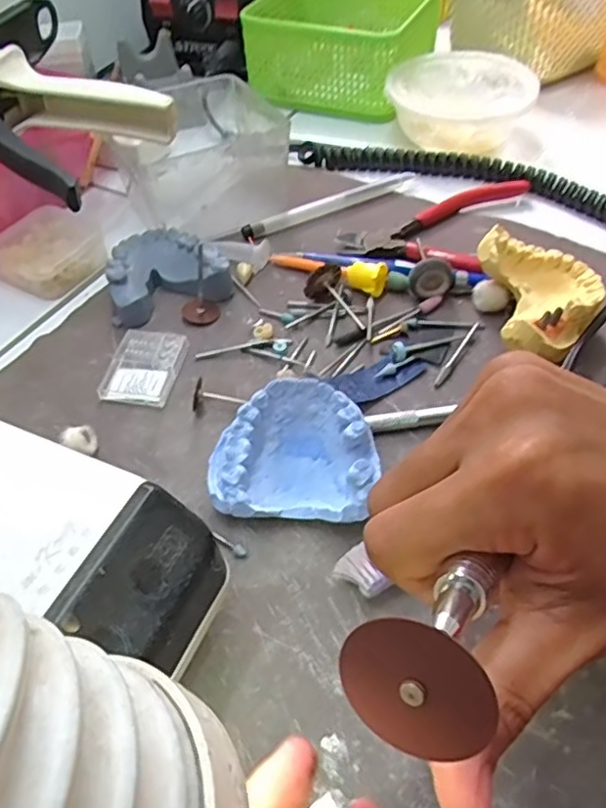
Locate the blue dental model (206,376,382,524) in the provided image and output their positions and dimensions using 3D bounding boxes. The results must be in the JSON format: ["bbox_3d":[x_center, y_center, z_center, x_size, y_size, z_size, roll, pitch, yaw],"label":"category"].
[{"bbox_3d":[-0.003,0.021,0.270,0.071,0.035,0.055,2,50,5],"label":"blue dental model"}]

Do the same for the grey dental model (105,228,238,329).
[{"bbox_3d":[-0.077,-0.076,0.364,0.065,0.024,0.053,-18,51,-11],"label":"grey dental model"}]

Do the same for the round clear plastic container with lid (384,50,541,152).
[{"bbox_3d":[0.113,-0.217,0.465,0.101,0.038,0.097,-2,50,2],"label":"round clear plastic container with lid"}]

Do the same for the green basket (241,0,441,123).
[{"bbox_3d":[0.034,-0.301,0.526,0.134,0.056,0.135,16,53,16],"label":"green basket"}]

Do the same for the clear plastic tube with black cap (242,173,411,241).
[{"bbox_3d":[0.018,-0.131,0.417,0.123,0.007,0.009,-24,53,-15],"label":"clear plastic tube with black cap"}]

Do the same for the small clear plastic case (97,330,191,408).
[{"bbox_3d":[-0.081,-0.020,0.328,0.036,0.007,0.048,8,51,10],"label":"small clear plastic case"}]

